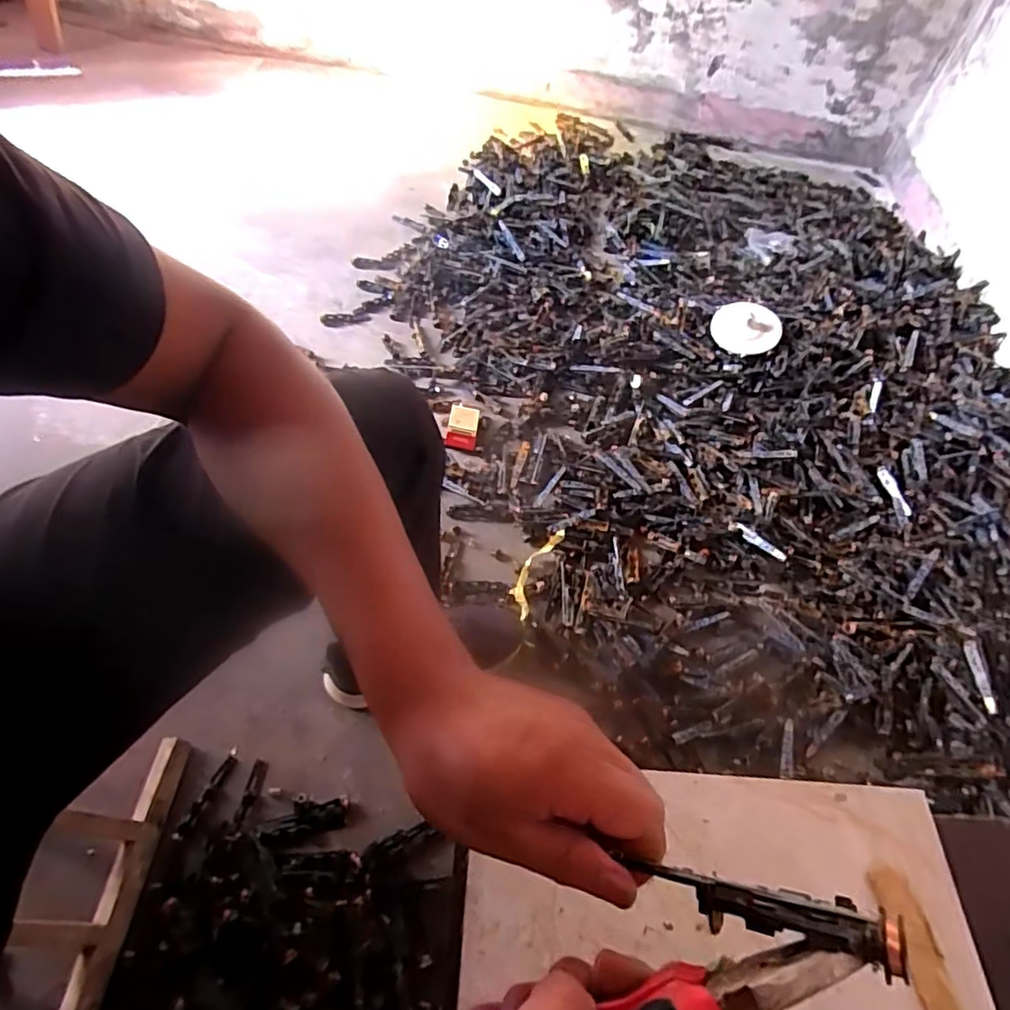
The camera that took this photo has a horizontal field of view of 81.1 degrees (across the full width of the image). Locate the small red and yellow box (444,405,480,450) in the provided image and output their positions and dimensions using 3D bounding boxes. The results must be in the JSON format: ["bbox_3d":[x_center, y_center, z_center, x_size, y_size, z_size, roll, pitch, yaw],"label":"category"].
[{"bbox_3d":[-0.082,-0.151,1.143,0.057,0.027,0.090,10,54,0],"label":"small red and yellow box"}]

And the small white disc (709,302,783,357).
[{"bbox_3d":[0.542,-0.399,1.325,0.143,0.015,0.144,-2,72,6],"label":"small white disc"}]

